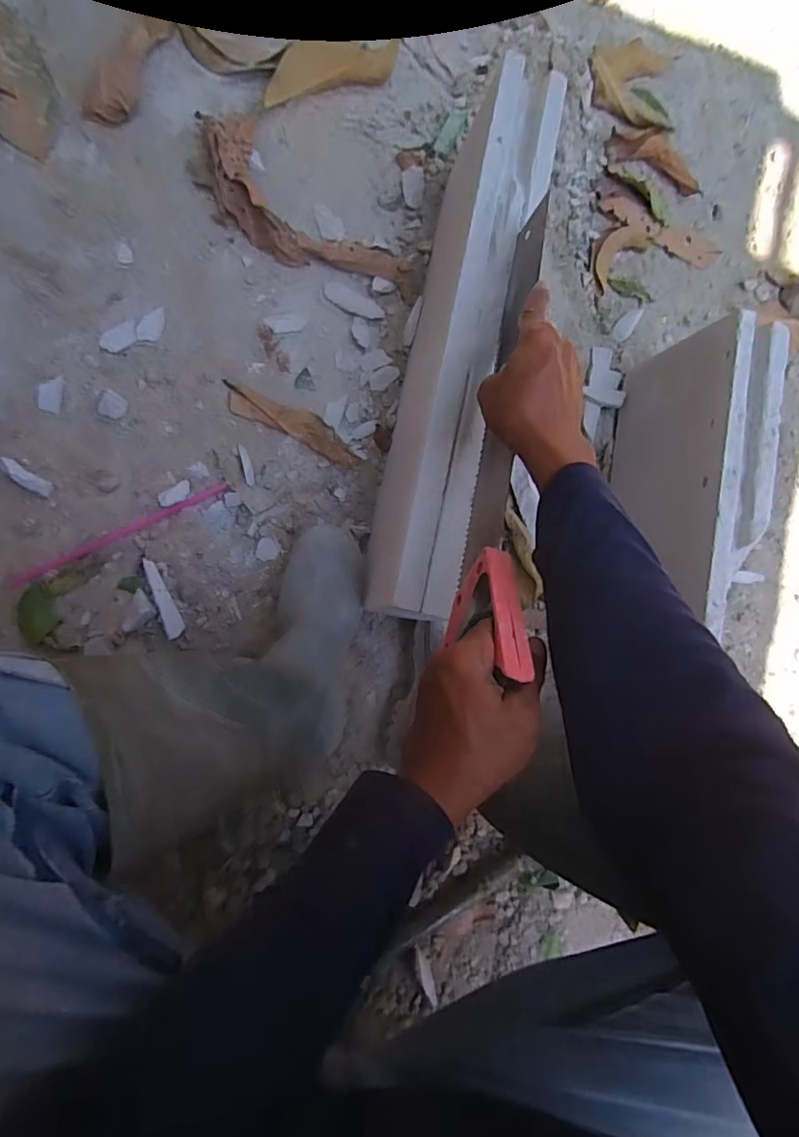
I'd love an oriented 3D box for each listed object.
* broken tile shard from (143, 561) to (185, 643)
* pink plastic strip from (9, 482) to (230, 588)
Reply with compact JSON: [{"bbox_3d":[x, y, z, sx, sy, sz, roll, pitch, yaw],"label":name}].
[{"bbox_3d":[-0.262,0.033,0.608,0.020,0.004,0.090,-21,97,-37],"label":"broken tile shard"},{"bbox_3d":[-0.312,-0.040,0.610,0.253,0.007,0.012,-26,92,-14],"label":"pink plastic strip"}]

